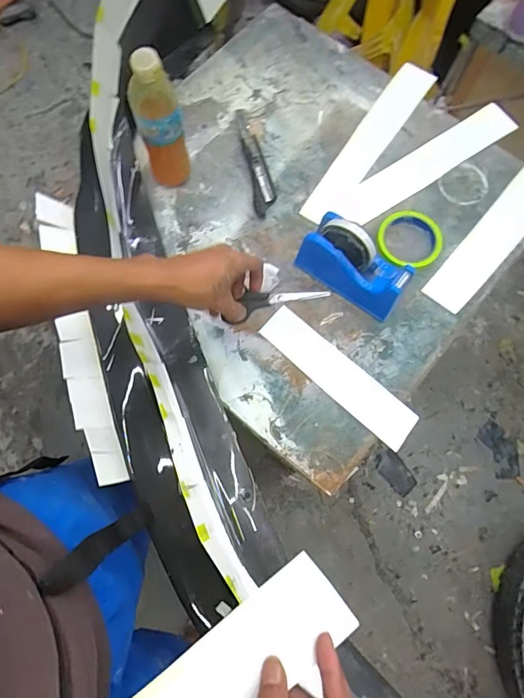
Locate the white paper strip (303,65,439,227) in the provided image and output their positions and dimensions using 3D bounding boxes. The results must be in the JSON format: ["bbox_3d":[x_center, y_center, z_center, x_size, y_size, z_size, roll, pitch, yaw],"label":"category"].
[{"bbox_3d":[0.179,-0.348,0.758,0.059,0.009,0.354,34,76,8],"label":"white paper strip"}]

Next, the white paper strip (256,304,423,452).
[{"bbox_3d":[0.106,0.036,0.637,0.246,0.007,0.059,41,75,12],"label":"white paper strip"}]

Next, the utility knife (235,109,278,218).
[{"bbox_3d":[-0.008,-0.306,0.736,0.037,0.014,0.212,-9,73,-4],"label":"utility knife"}]

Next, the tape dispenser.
[{"bbox_3d":[0.130,-0.121,0.635,0.155,0.104,0.063,35,75,9],"label":"tape dispenser"}]

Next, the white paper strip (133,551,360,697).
[{"bbox_3d":[-0.014,0.229,0.330,0.166,0.007,0.063,-35,68,-12],"label":"white paper strip"}]

